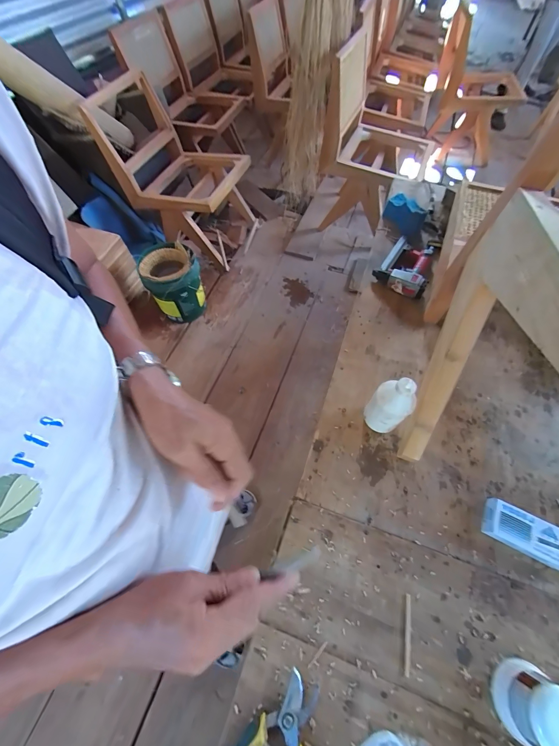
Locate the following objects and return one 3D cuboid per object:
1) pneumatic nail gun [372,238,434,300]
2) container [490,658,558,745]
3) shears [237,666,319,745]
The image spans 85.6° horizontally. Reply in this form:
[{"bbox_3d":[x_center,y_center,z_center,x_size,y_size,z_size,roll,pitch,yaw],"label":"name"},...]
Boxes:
[{"bbox_3d":[0.364,-0.313,0.860,0.138,0.051,0.213,26,63,13],"label":"pneumatic nail gun"},{"bbox_3d":[0.355,0.461,0.412,0.080,0.084,0.093,25,63,12],"label":"container"},{"bbox_3d":[-0.005,0.514,0.409,0.131,0.019,0.167,20,62,10],"label":"shears"}]

